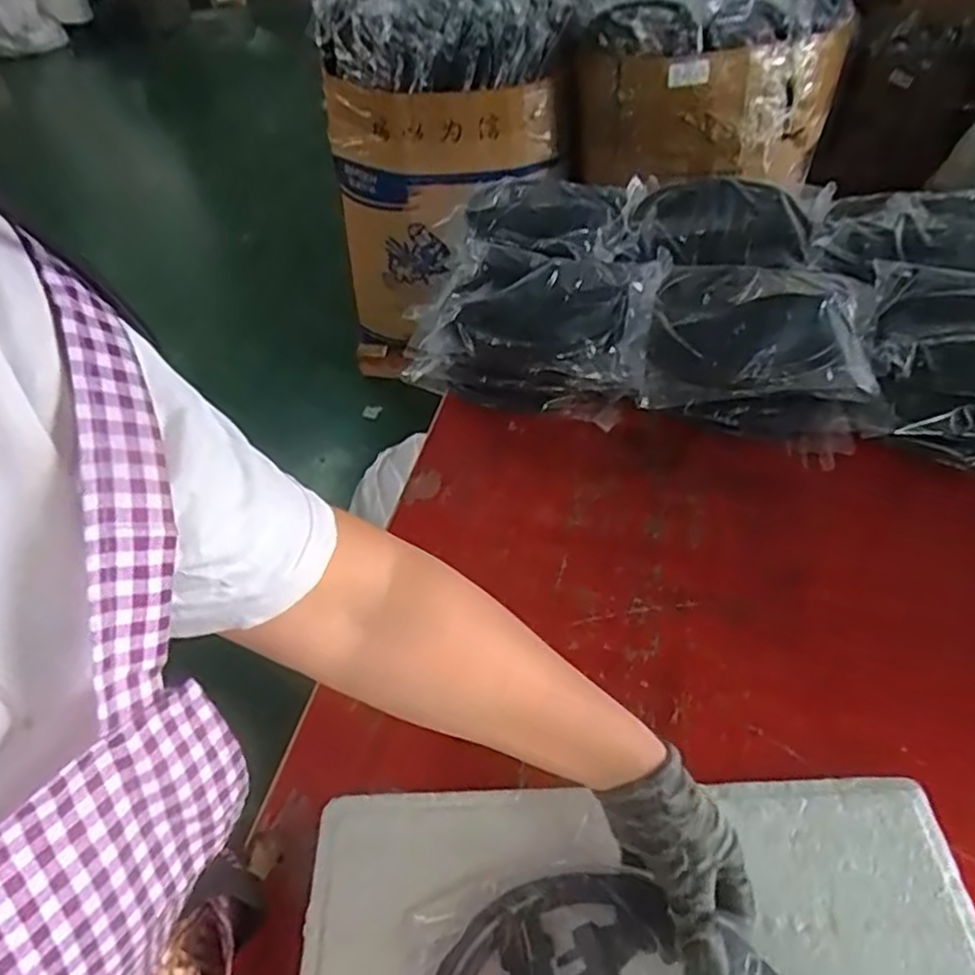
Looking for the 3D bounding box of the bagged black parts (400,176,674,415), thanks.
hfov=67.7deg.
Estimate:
[{"bbox_3d":[0.085,-0.292,1.041,0.320,0.113,0.468,10,46,13],"label":"bagged black parts"}]

